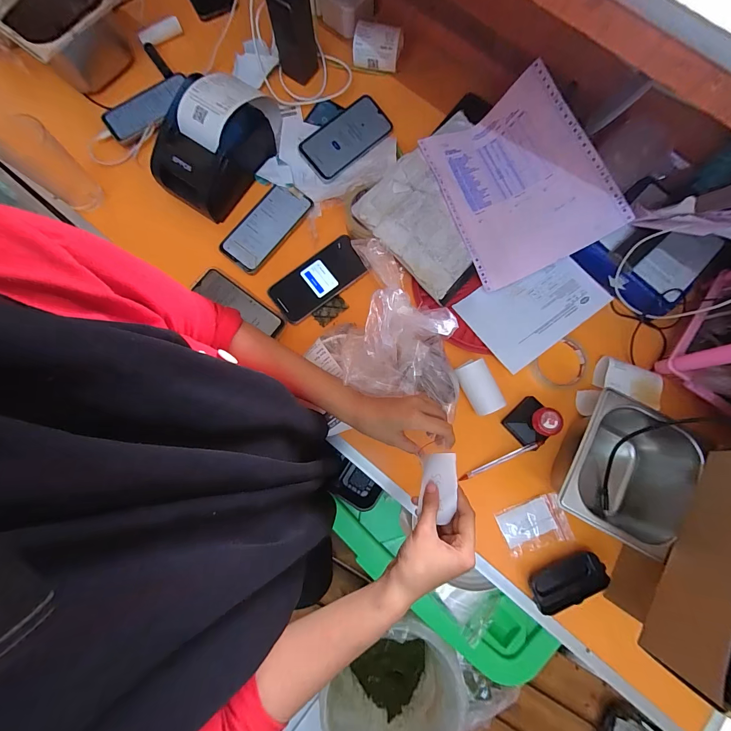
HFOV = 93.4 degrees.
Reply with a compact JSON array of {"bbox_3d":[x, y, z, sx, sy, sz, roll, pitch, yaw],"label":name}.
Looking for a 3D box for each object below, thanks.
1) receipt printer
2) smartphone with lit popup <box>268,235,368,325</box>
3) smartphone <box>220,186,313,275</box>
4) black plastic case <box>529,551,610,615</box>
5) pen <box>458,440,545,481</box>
[{"bbox_3d":[-0.251,-0.346,0.560,0.136,0.097,0.162,32,81,5],"label":"receipt printer"},{"bbox_3d":[-0.081,-0.144,0.582,0.164,0.008,0.079,-36,82,-7],"label":"smartphone with lit popup"},{"bbox_3d":[-0.170,-0.241,0.592,0.080,0.005,0.167,36,81,5],"label":"smartphone"},{"bbox_3d":[0.295,0.317,0.508,0.111,0.031,0.051,-21,81,-5],"label":"black plastic case"},{"bbox_3d":[0.207,0.148,0.531,0.135,0.009,0.009,-27,81,7],"label":"pen"}]

